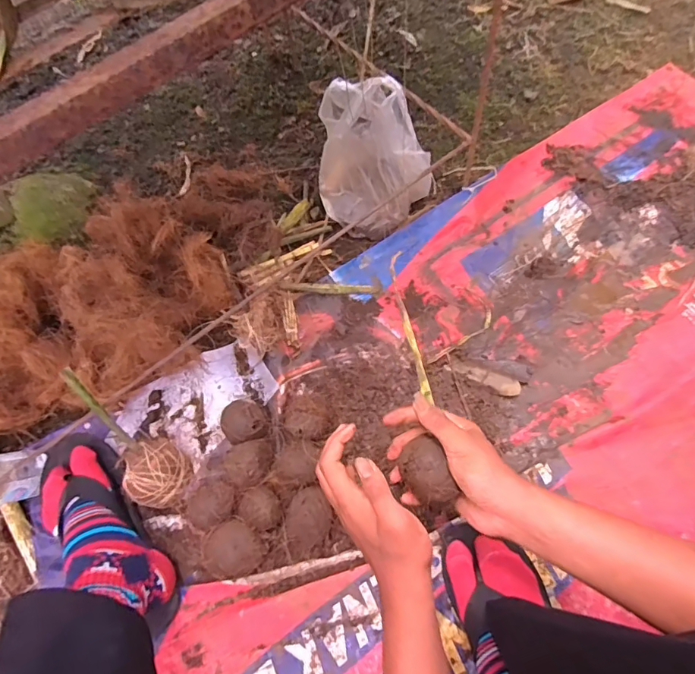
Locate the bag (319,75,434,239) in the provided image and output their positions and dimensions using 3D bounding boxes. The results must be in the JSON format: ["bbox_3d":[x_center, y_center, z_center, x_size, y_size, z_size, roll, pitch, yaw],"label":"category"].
[{"bbox_3d":[0.025,-0.273,0.759,0.202,0.235,0.098,23,68,13],"label":"bag"}]

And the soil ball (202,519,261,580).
[{"bbox_3d":[-0.146,0.274,0.610,0.065,0.064,0.065,-2,64,5],"label":"soil ball"}]

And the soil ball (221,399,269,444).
[{"bbox_3d":[-0.148,0.124,0.682,0.064,0.060,0.068,-2,64,5],"label":"soil ball"}]

